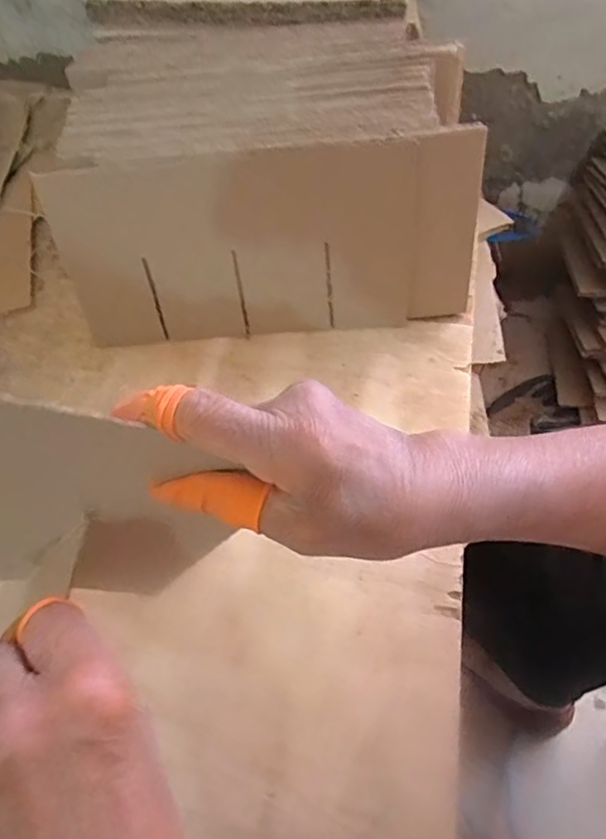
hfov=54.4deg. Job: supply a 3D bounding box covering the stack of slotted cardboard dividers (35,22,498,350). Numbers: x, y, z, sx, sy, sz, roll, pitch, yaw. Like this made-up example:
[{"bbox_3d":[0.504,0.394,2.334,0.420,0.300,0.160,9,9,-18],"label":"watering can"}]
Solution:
[{"bbox_3d":[-0.033,-0.234,0.570,0.356,0.188,0.223,-2,57,1],"label":"stack of slotted cardboard dividers"}]

